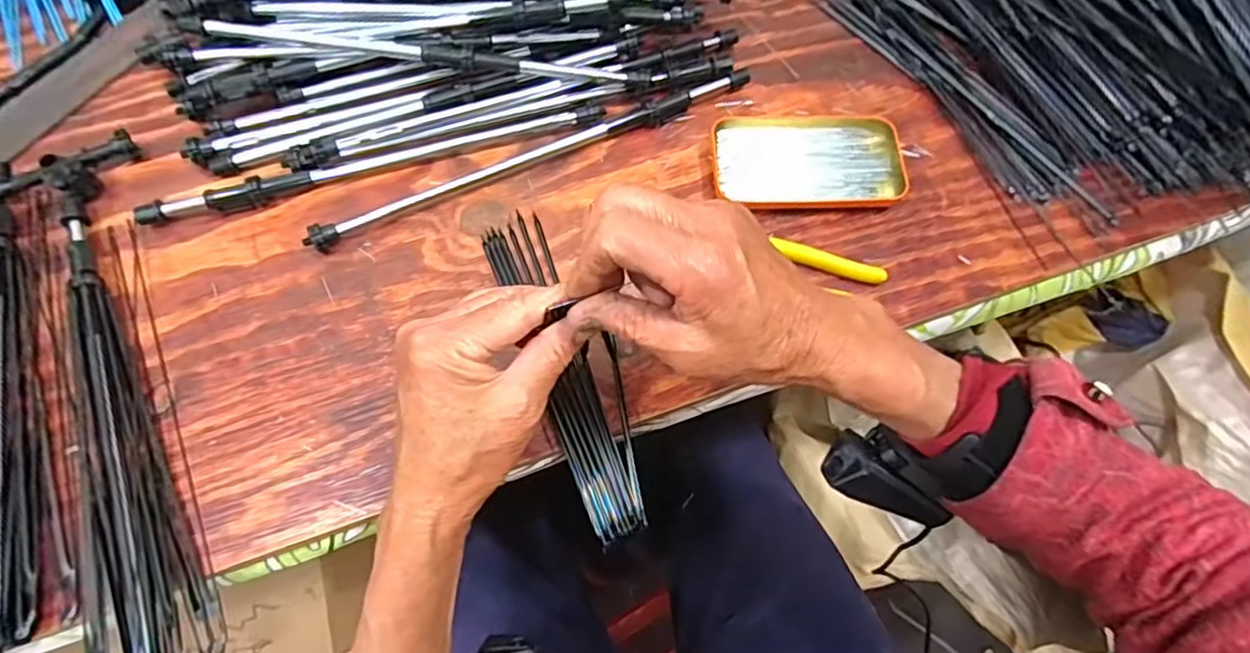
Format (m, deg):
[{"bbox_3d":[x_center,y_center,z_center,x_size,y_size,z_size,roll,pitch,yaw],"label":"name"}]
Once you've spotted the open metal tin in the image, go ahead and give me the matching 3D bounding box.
[{"bbox_3d":[0.141,-0.132,0.512,0.145,0.017,0.077,0,69,-3],"label":"open metal tin"}]

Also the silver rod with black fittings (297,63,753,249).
[{"bbox_3d":[-0.062,-0.132,0.502,0.357,0.016,0.027,-23,72,-11],"label":"silver rod with black fittings"}]

